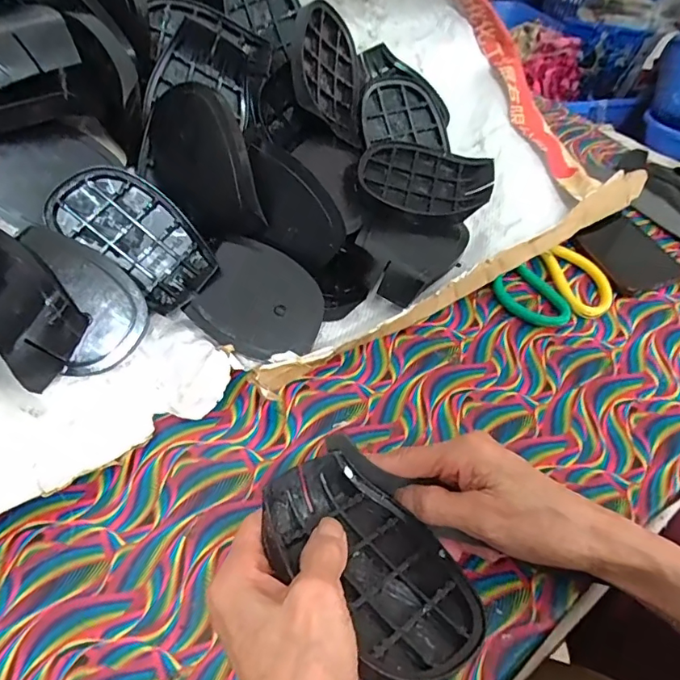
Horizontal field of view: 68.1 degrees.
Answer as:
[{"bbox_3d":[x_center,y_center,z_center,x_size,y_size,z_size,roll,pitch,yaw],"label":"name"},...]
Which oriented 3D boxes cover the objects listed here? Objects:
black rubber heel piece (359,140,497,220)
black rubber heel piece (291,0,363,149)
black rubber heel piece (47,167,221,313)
[{"bbox_3d":[0.082,-0.155,0.482,0.123,0.019,0.087,9,51,5],"label":"black rubber heel piece"},{"bbox_3d":[-0.008,-0.255,0.482,0.022,0.091,0.113,-3,70,39],"label":"black rubber heel piece"},{"bbox_3d":[-0.159,-0.084,0.398,0.125,0.023,0.072,40,84,-12],"label":"black rubber heel piece"}]

